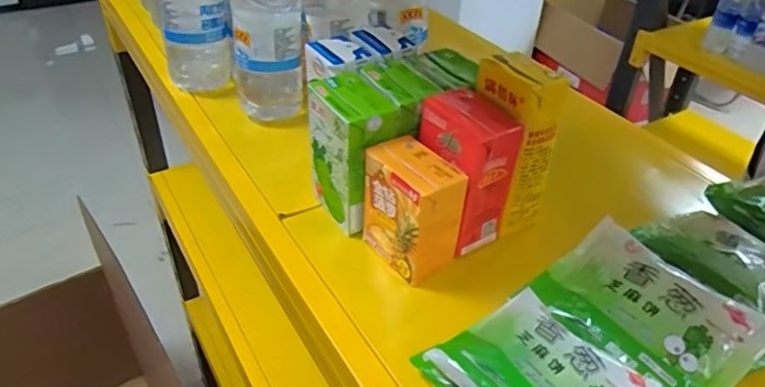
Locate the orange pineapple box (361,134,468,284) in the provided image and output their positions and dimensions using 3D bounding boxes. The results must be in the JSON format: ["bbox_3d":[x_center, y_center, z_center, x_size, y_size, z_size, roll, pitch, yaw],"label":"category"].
[{"bbox_3d":[0.020,0.011,0.419,0.044,0.082,0.064,-26,46,-31],"label":"orange pineapple box"}]

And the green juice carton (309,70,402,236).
[{"bbox_3d":[-0.022,-0.031,0.450,0.048,0.102,0.067,-20,43,-25],"label":"green juice carton"}]

